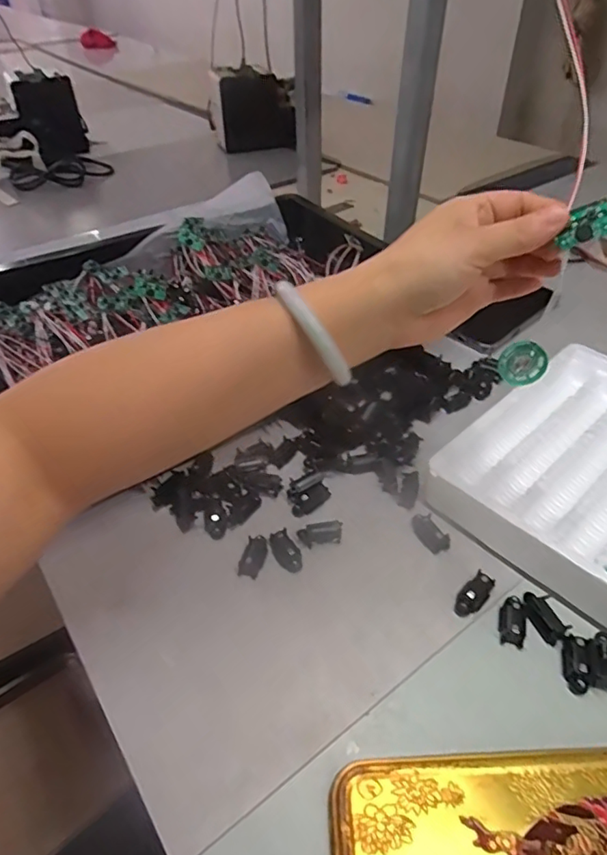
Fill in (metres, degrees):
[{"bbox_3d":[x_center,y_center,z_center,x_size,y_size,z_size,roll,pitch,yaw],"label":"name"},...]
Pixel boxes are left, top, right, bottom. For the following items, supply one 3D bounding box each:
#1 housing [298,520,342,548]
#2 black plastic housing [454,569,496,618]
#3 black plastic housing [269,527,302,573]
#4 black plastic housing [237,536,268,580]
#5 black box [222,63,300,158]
[{"bbox_3d":[0.013,0.085,0.424,0.033,0.020,0.011,-10,43,-9],"label":"housing"},{"bbox_3d":[0.121,0.118,0.381,0.036,0.007,0.017,-43,54,-18],"label":"black plastic housing"},{"bbox_3d":[-0.014,0.095,0.416,0.017,0.016,0.033,-21,46,-20],"label":"black plastic housing"},{"bbox_3d":[-0.038,0.098,0.414,0.017,0.012,0.036,11,44,13],"label":"black plastic housing"},{"bbox_3d":[-0.102,-0.691,1.191,0.156,0.152,0.040,-10,43,-8],"label":"black box"}]

